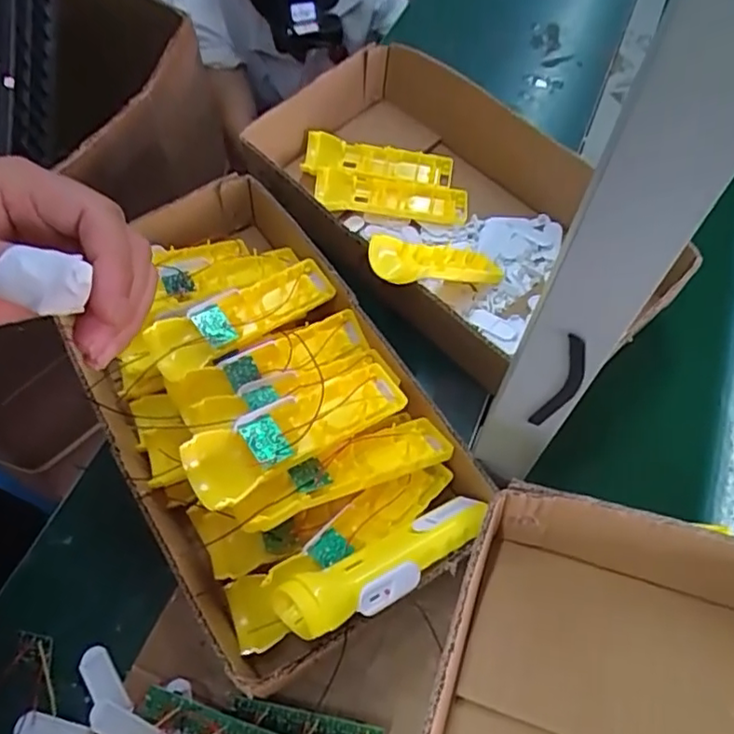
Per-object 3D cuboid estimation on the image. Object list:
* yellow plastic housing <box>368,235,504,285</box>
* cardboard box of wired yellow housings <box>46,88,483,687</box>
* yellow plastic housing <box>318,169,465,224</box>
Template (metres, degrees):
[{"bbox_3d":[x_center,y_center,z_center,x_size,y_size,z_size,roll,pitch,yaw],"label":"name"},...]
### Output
[{"bbox_3d":[0.067,-0.097,0.577,0.166,0.027,0.055,-5,55,-41],"label":"yellow plastic housing"},{"bbox_3d":[-0.093,0.012,0.494,0.218,0.105,0.394,-30,65,-17],"label":"cardboard box of wired yellow housings"},{"bbox_3d":[0.024,-0.182,0.664,0.165,0.031,0.048,6,60,2],"label":"yellow plastic housing"}]

